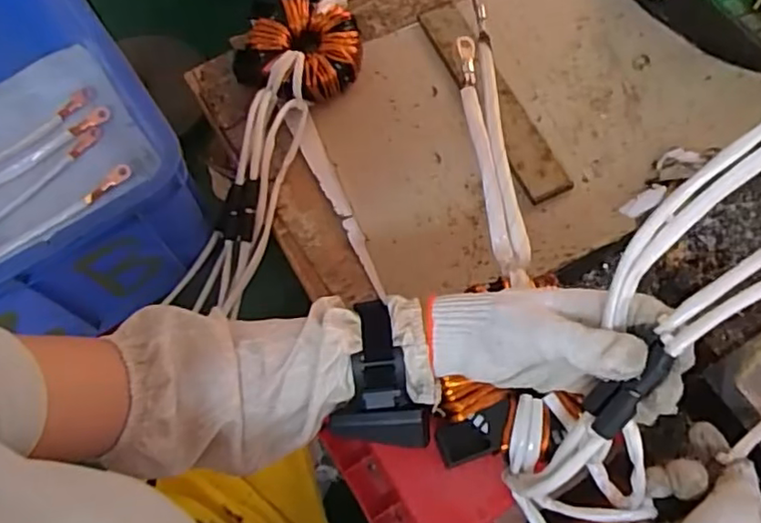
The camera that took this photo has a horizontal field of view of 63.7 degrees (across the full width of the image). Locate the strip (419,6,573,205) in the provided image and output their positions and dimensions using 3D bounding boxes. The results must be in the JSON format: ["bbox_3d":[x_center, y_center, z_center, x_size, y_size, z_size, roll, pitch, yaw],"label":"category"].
[{"bbox_3d":[0.134,-0.200,0.742,0.054,0.014,0.298,-24,69,-8],"label":"strip"}]

